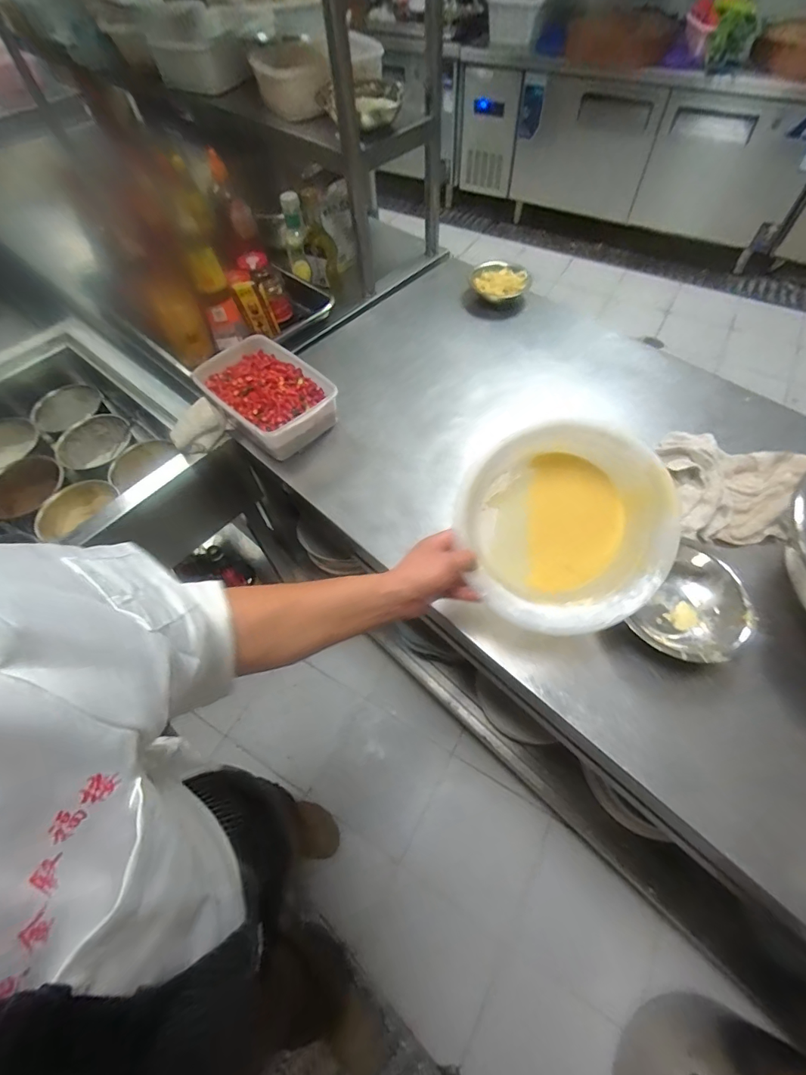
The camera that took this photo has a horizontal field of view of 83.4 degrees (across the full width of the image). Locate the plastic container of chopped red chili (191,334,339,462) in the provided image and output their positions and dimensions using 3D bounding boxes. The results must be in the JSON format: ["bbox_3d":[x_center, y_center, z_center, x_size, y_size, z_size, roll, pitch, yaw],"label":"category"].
[{"bbox_3d":[-0.262,-0.273,0.902,0.194,0.109,0.241,-39,65,-20],"label":"plastic container of chopped red chili"}]

